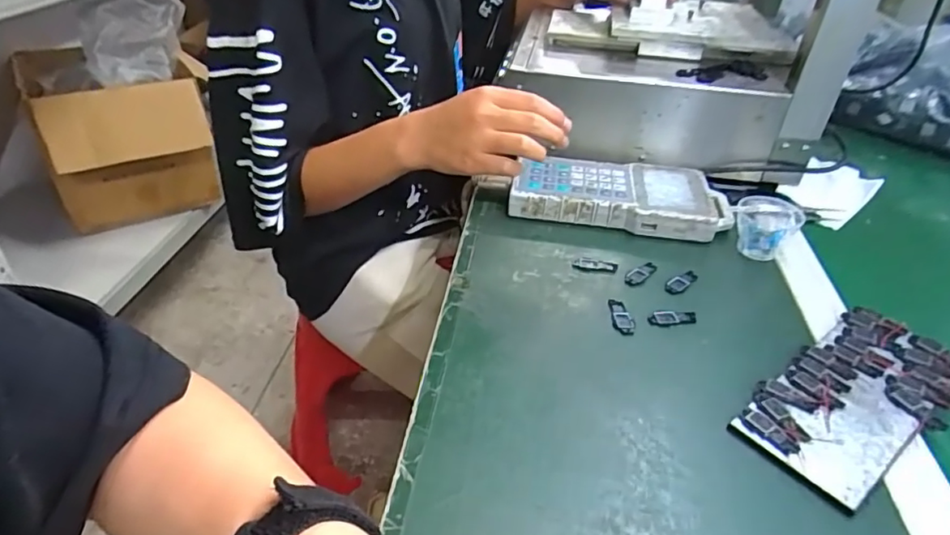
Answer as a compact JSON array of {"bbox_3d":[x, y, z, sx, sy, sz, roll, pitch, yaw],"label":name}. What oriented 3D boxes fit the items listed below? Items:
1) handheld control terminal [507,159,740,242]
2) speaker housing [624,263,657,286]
[{"bbox_3d":[0.153,-0.075,0.602,0.224,0.035,0.098,7,37,5],"label":"handheld control terminal"},{"bbox_3d":[0.151,0.005,0.523,0.040,0.004,0.016,-29,47,-36],"label":"speaker housing"}]

